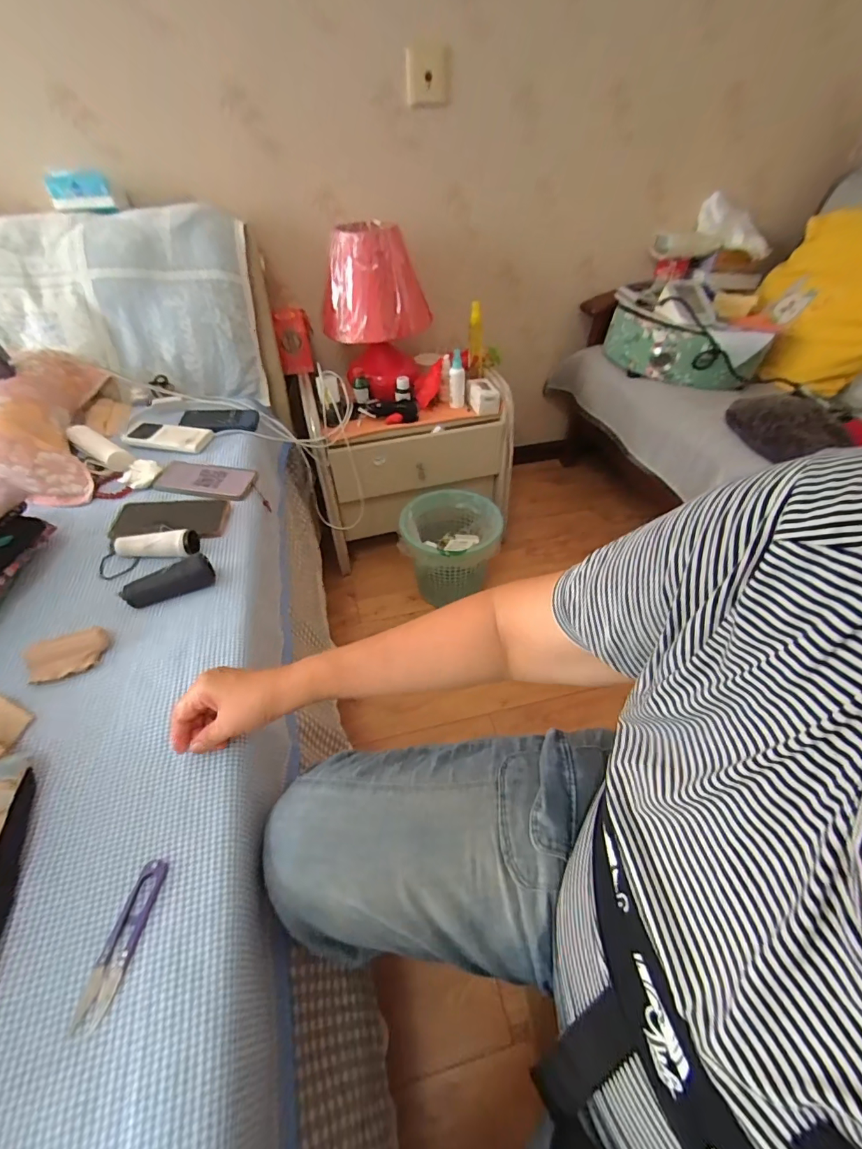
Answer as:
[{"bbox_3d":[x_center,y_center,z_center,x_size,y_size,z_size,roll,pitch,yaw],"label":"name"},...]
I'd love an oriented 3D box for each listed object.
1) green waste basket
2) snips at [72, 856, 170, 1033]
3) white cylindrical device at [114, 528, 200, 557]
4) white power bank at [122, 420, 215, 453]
[{"bbox_3d":[0.046,-0.041,1.189,0.238,0.267,0.217,1,45,2],"label":"green waste basket"},{"bbox_3d":[-0.237,0.278,0.349,0.021,0.012,0.100,3,42,3],"label":"snips"},{"bbox_3d":[-0.393,-0.043,0.647,0.111,0.031,0.032,-5,42,-6],"label":"white cylindrical device"},{"bbox_3d":[-0.495,-0.259,0.851,0.163,0.019,0.077,8,46,9],"label":"white power bank"}]

